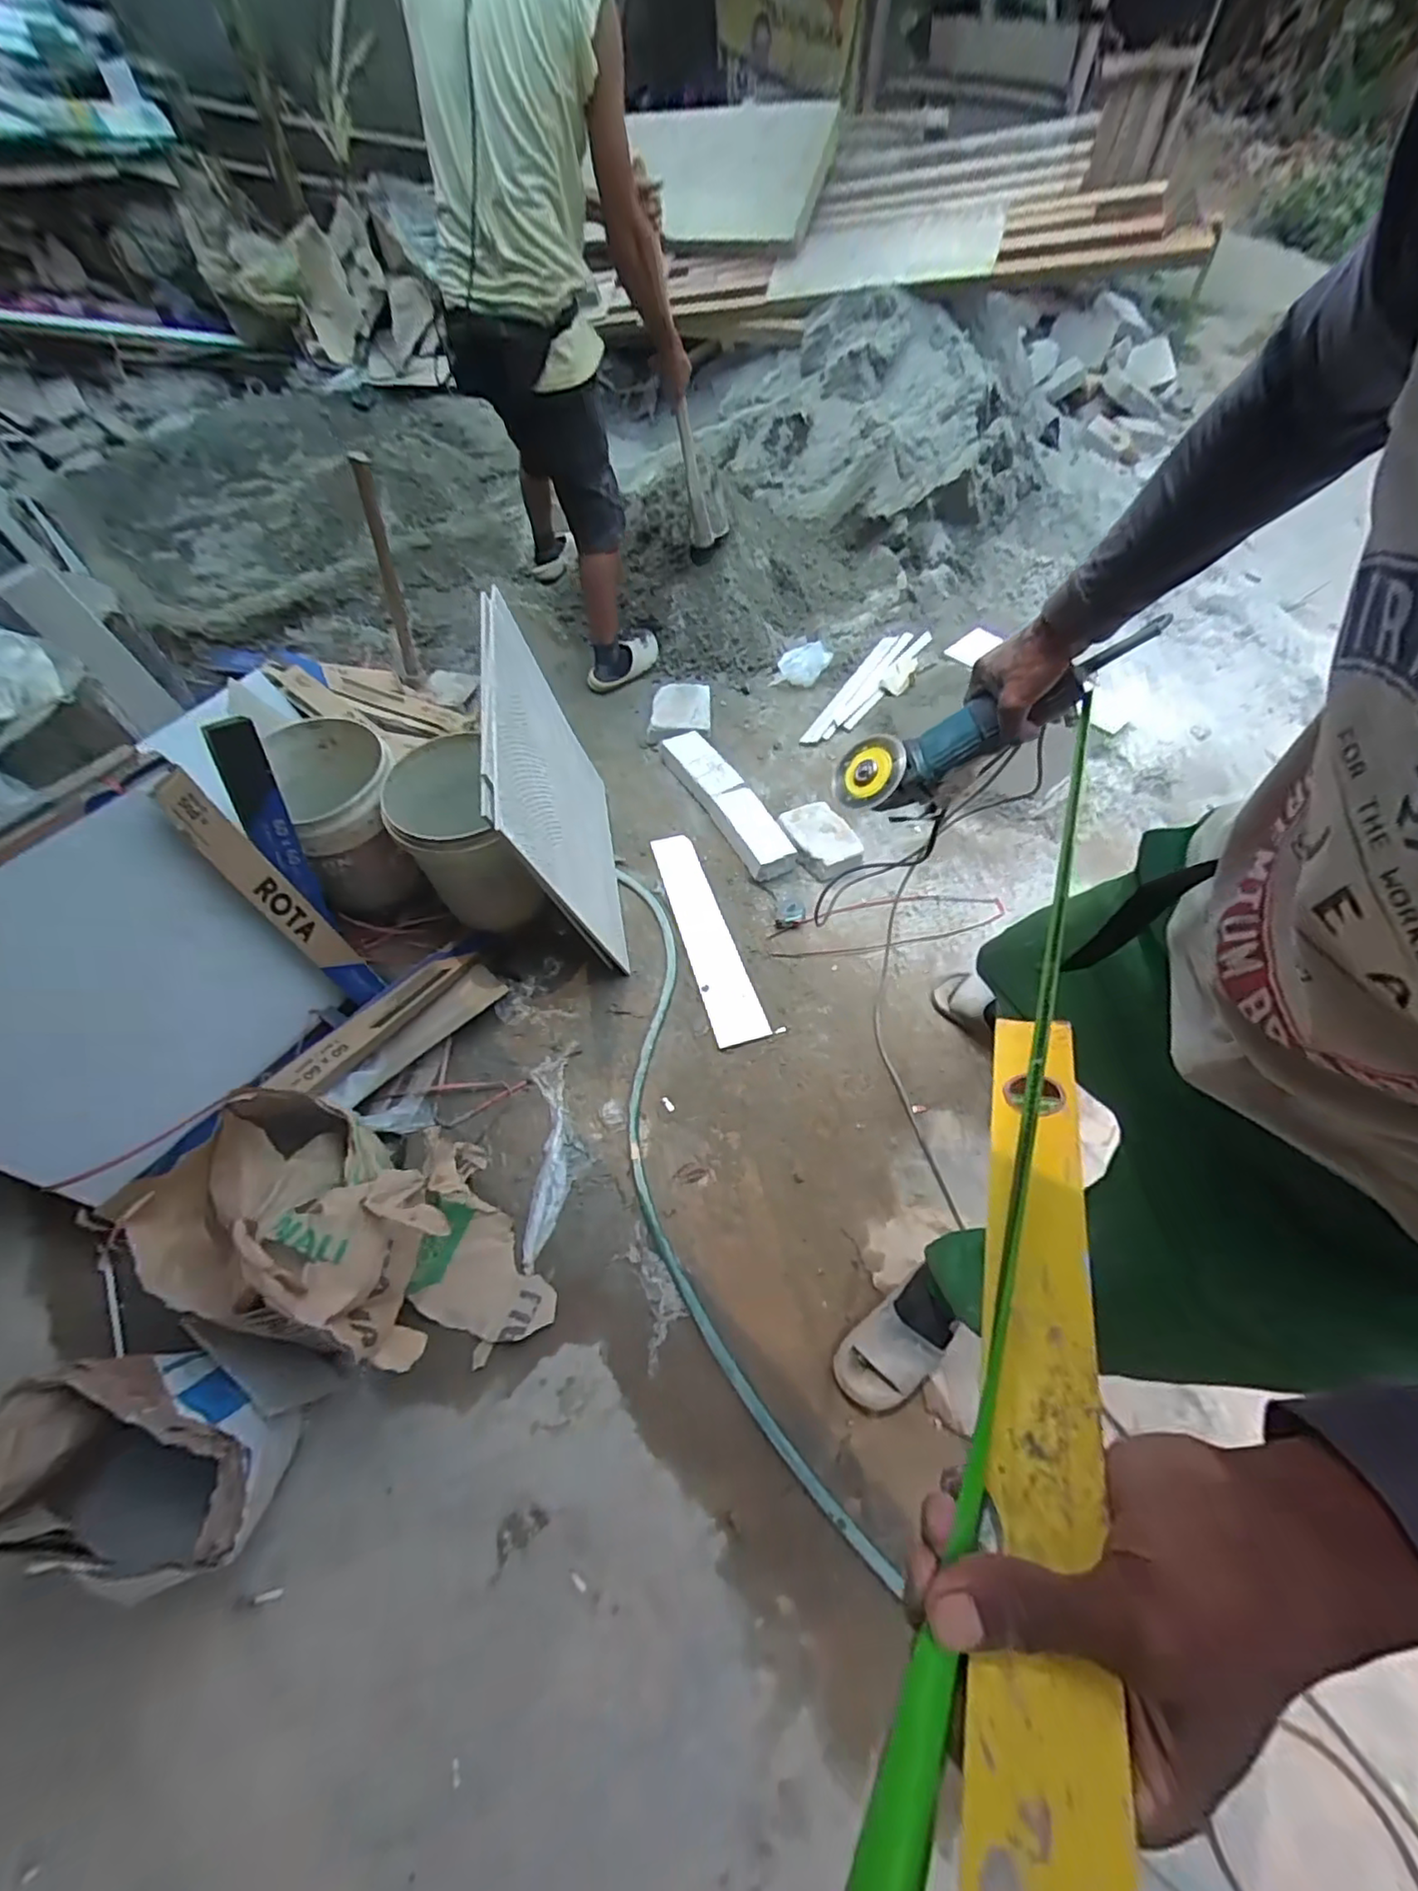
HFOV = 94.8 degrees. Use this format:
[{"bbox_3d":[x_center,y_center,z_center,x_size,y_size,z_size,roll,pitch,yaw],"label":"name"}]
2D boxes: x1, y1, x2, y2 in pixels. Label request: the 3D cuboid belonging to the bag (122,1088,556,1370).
[{"bbox_3d":[-0.558,0.418,0.996,0.590,0.413,0.305,12,58,7],"label":"bag"}]

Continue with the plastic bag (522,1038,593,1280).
[{"bbox_3d":[-0.298,0.395,1.285,0.115,0.025,0.420,-4,58,-7],"label":"plastic bag"}]

